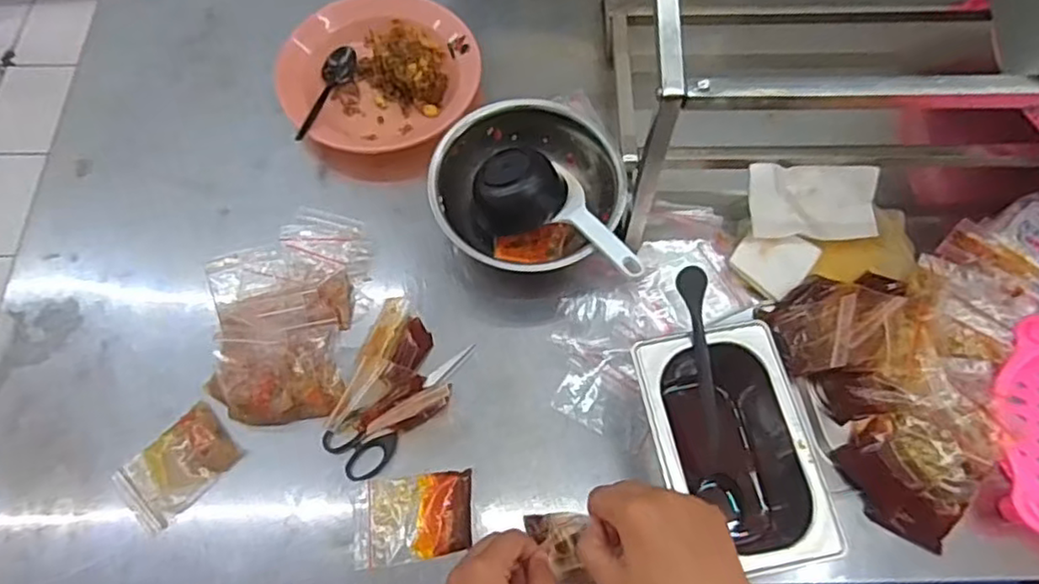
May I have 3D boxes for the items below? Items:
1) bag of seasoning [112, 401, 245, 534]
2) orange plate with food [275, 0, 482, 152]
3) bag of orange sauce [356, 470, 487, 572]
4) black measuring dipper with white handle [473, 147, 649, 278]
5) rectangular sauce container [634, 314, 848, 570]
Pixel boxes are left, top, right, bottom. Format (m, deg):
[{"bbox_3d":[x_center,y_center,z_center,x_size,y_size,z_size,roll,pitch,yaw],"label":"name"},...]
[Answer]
[{"bbox_3d":[-0.291,0.147,0.572,0.093,0.019,0.066,-40,72,-16],"label":"bag of seasoning"},{"bbox_3d":[-0.144,-0.238,0.716,0.187,0.050,0.193,19,67,8],"label":"orange plate with food"},{"bbox_3d":[-0.085,0.187,0.557,0.100,0.008,0.067,-7,66,-3],"label":"bag of orange sauce"},{"bbox_3d":[0.046,-0.075,0.618,0.179,0.054,0.089,32,71,25],"label":"black measuring dipper with white handle"},{"bbox_3d":[0.156,0.127,0.534,0.107,0.108,0.174,-9,66,-4],"label":"rectangular sauce container"}]

